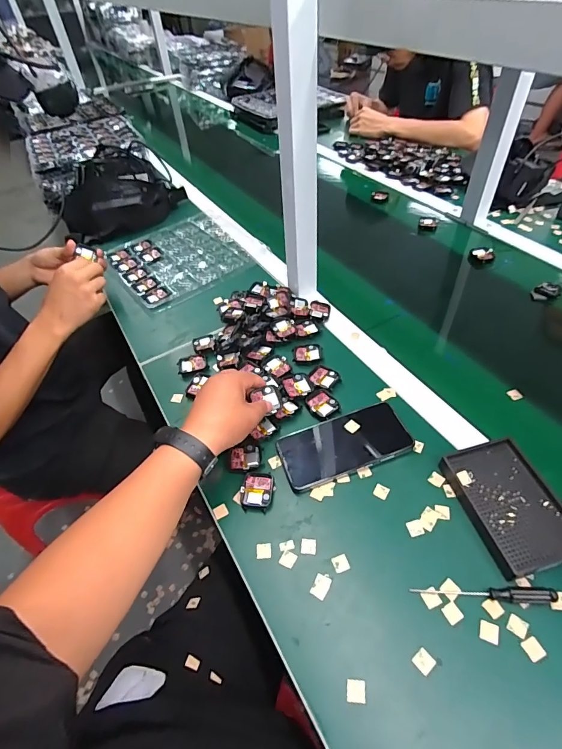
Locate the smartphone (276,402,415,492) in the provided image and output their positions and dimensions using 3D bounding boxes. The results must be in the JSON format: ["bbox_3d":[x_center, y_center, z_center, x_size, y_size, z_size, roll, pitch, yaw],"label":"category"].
[{"bbox_3d":[0.079,0.087,0.500,0.158,0.014,0.078,-17,50,-10],"label":"smartphone"}]

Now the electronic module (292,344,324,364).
[{"bbox_3d":[0.042,-0.034,0.613,0.046,0.004,0.036,-7,49,-1],"label":"electronic module"}]

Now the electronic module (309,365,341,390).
[{"bbox_3d":[0.063,0.005,0.577,0.041,0.006,0.037,26,56,24],"label":"electronic module"}]

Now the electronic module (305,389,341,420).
[{"bbox_3d":[0.058,0.040,0.542,0.041,0.004,0.047,-33,54,-22],"label":"electronic module"}]

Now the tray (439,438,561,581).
[{"bbox_3d":[0.248,0.141,0.430,0.096,0.022,0.137,-14,49,-8],"label":"tray"}]

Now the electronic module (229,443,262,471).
[{"bbox_3d":[-0.046,0.107,0.498,0.039,0.007,0.037,-2,49,2],"label":"electronic module"}]

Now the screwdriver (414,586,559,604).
[{"bbox_3d":[0.197,0.211,0.376,0.133,0.017,0.014,-2,49,3],"label":"screwdriver"}]

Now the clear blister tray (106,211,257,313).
[{"bbox_3d":[-0.224,-0.262,0.845,0.257,0.016,0.288,-31,54,-21],"label":"clear blister tray"}]

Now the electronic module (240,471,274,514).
[{"bbox_3d":[-0.029,0.140,0.470,0.037,0.010,0.045,2,49,6],"label":"electronic module"}]

